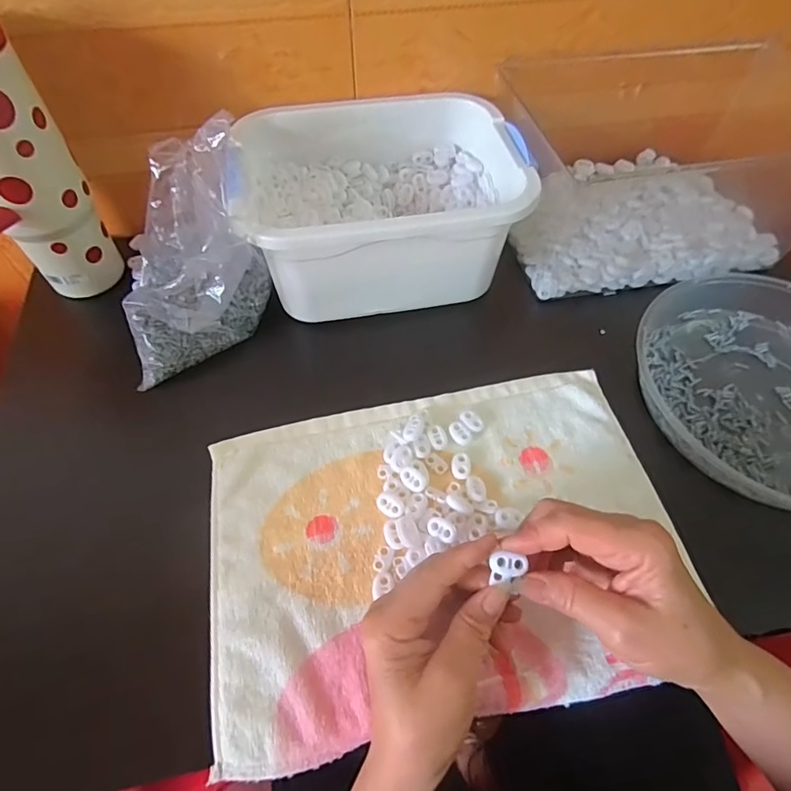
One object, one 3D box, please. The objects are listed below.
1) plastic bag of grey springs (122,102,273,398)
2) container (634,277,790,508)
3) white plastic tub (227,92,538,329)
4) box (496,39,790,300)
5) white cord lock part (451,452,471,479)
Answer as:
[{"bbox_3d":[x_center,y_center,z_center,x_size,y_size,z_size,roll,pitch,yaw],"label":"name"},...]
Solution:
[{"bbox_3d":[-0.178,-0.113,0.405,0.141,0.143,0.105,-25,60,-16],"label":"plastic bag of grey springs"},{"bbox_3d":[0.320,-0.008,0.410,0.227,0.049,0.222,0,57,0],"label":"container"},{"bbox_3d":[-0.014,-0.183,0.456,0.244,0.093,0.191,-9,57,-7],"label":"white plastic tub"},{"bbox_3d":[0.261,-0.240,0.500,0.287,0.132,0.215,-10,57,-7],"label":"box"},{"bbox_3d":[0.052,0.055,0.384,0.015,0.004,0.022,6,58,4],"label":"white cord lock part"}]

